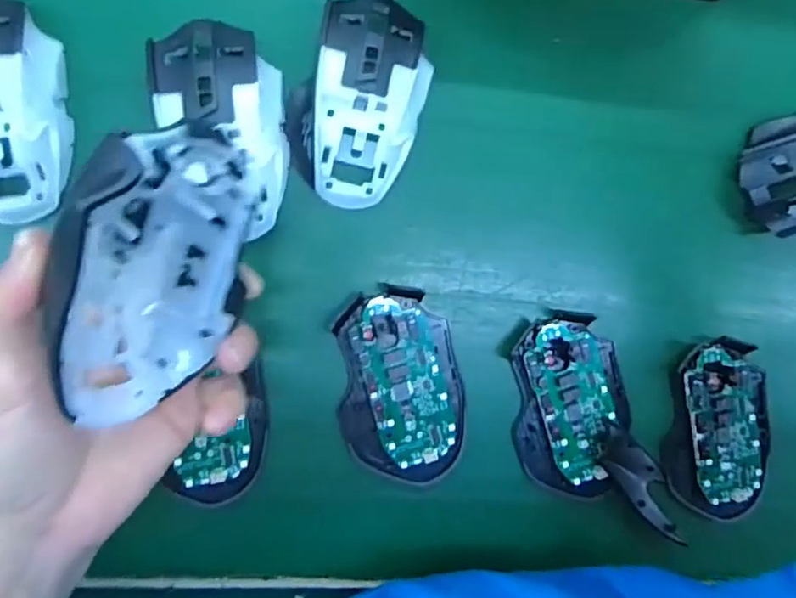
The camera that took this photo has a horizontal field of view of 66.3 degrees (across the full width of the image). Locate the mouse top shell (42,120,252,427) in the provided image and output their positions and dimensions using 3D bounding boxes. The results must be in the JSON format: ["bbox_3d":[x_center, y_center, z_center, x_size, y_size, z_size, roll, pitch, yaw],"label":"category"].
[{"bbox_3d":[-0.093,-0.006,0.219,0.042,0.077,0.124,31,123,13],"label":"mouse top shell"}]

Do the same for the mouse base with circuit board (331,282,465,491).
[{"bbox_3d":[0.002,0.051,0.360,0.071,0.018,0.113,-5,93,-9],"label":"mouse base with circuit board"}]

